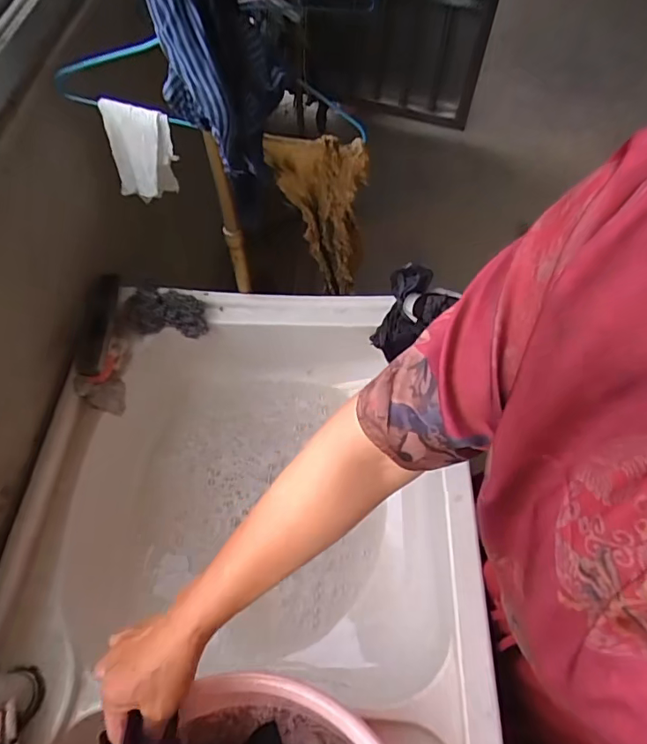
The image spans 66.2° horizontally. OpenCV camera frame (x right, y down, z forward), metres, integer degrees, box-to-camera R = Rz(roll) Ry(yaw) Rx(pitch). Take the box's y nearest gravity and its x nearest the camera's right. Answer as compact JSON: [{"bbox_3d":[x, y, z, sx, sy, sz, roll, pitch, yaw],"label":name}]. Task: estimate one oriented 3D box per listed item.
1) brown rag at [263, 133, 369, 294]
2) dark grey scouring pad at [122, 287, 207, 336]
[{"bbox_3d":[-0.009,-0.260,0.837,0.147,0.301,0.066,-9,59,-6],"label":"brown rag"},{"bbox_3d":[-0.254,-0.100,0.799,0.125,0.050,0.061,3,59,1],"label":"dark grey scouring pad"}]

